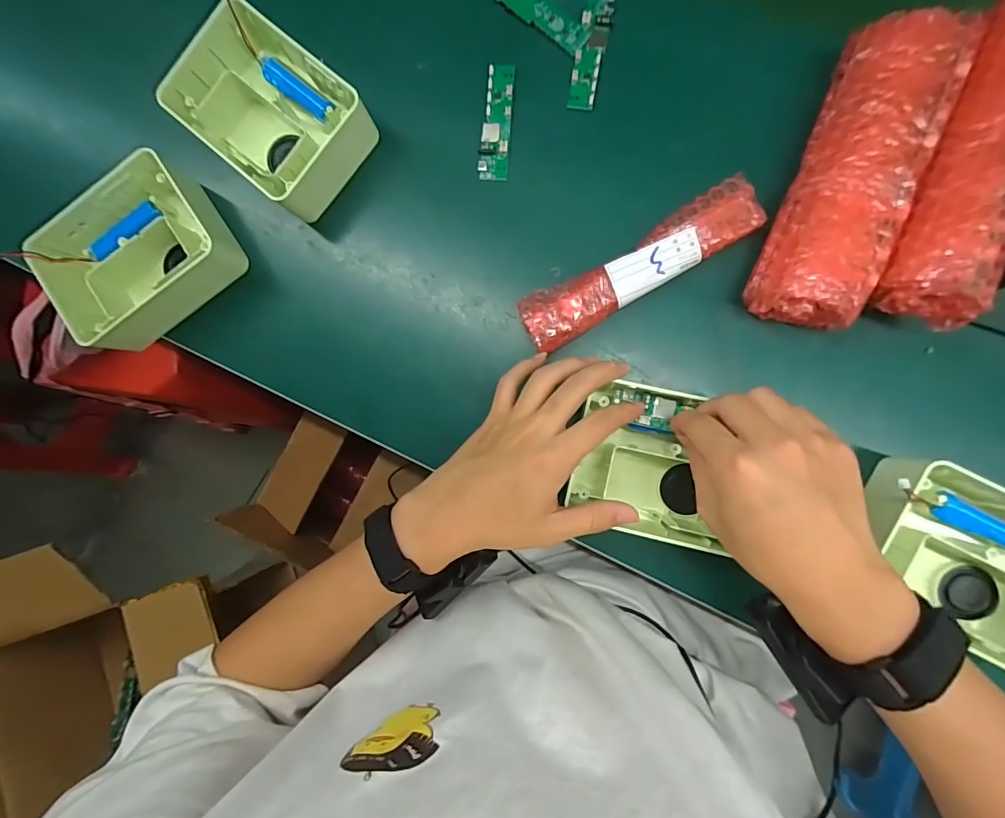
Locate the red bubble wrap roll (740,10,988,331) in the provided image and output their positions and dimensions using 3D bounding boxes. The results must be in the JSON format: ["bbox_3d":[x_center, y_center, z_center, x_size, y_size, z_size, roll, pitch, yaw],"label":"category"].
[{"bbox_3d":[0.244,-0.160,0.328,0.070,0.065,0.203,20,89,6],"label":"red bubble wrap roll"}]

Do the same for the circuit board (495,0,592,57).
[{"bbox_3d":[0.029,-0.323,0.375,0.094,0.005,0.025,41,91,6],"label":"circuit board"}]

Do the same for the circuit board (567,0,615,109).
[{"bbox_3d":[0.072,-0.289,0.374,0.023,0.008,0.091,12,88,6],"label":"circuit board"}]

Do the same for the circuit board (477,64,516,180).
[{"bbox_3d":[-0.004,-0.237,0.383,0.024,0.008,0.090,5,87,5],"label":"circuit board"}]

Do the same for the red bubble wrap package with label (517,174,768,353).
[{"bbox_3d":[0.105,-0.109,0.360,0.191,0.023,0.043,-29,85,3],"label":"red bubble wrap package with label"}]

